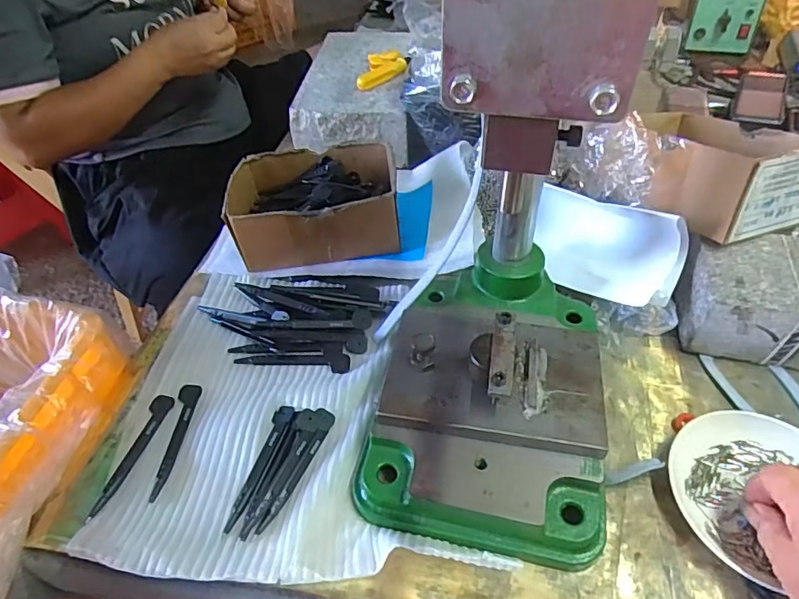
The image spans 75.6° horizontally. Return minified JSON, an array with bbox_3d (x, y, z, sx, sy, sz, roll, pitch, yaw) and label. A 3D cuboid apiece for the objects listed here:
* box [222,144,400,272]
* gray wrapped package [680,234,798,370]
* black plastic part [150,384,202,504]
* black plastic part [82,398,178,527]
[{"bbox_3d":[-0.087,-0.100,0.536,0.156,0.073,0.130,-5,46,-3],"label":"box"},{"bbox_3d":[0.318,0.002,0.425,0.148,0.062,0.099,7,46,8],"label":"gray wrapped package"},{"bbox_3d":[-0.170,0.105,0.391,0.016,0.006,0.097,-1,46,1],"label":"black plastic part"},{"bbox_3d":[-0.199,0.113,0.380,0.016,0.006,0.102,9,47,10],"label":"black plastic part"}]

